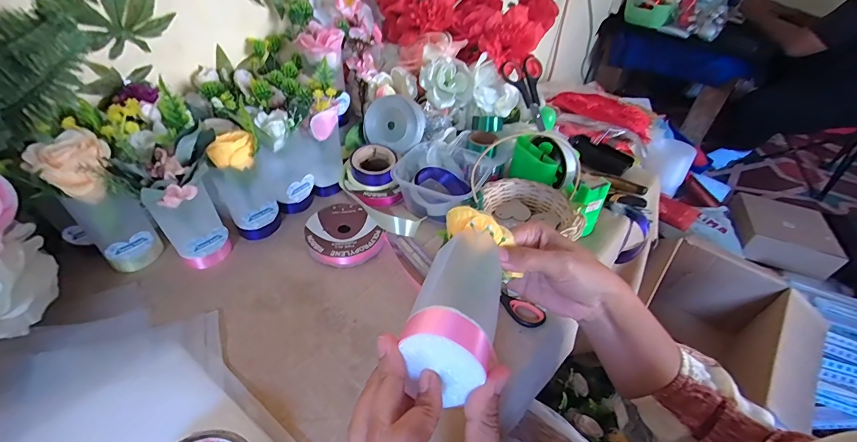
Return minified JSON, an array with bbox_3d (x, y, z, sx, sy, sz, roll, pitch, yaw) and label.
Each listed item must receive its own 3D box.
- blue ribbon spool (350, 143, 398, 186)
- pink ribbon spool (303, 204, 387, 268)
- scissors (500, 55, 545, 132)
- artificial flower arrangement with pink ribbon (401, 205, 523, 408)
[{"bbox_3d":[-0.075,-0.080,0.527,0.062,0.030,0.070,7,40,2],"label":"blue ribbon spool"},{"bbox_3d":[-0.109,0.017,0.476,0.082,0.029,0.092,-29,51,-35],"label":"pink ribbon spool"},{"bbox_3d":[0.158,-0.196,0.564,0.061,0.125,0.019,-37,5,-3],"label":"scissors"},{"bbox_3d":[0.024,0.043,0.256,0.048,0.042,0.144,12,32,8],"label":"artificial flower arrangement with pink ribbon"}]

